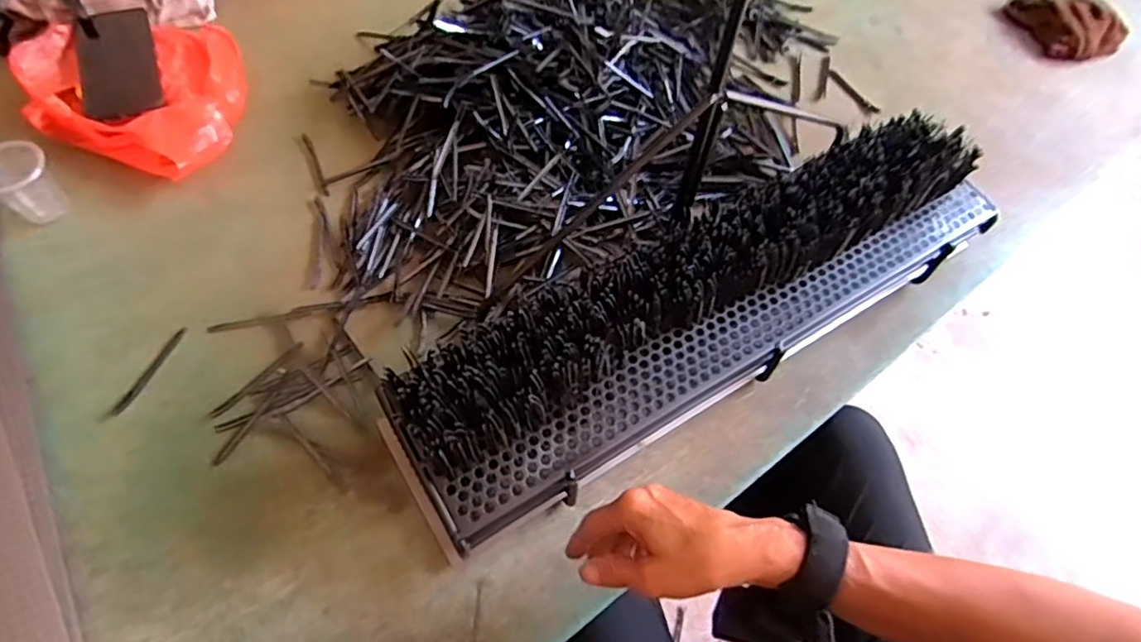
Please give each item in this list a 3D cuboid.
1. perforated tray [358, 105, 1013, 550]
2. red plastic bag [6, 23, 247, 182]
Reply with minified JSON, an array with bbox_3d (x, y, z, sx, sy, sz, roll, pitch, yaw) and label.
[{"bbox_3d":[0.131,-0.014,0.570,0.588,0.114,0.142,-28,65,-18],"label":"perforated tray"},{"bbox_3d":[-0.484,-0.267,0.719,0.250,0.069,0.189,19,61,9],"label":"red plastic bag"}]

